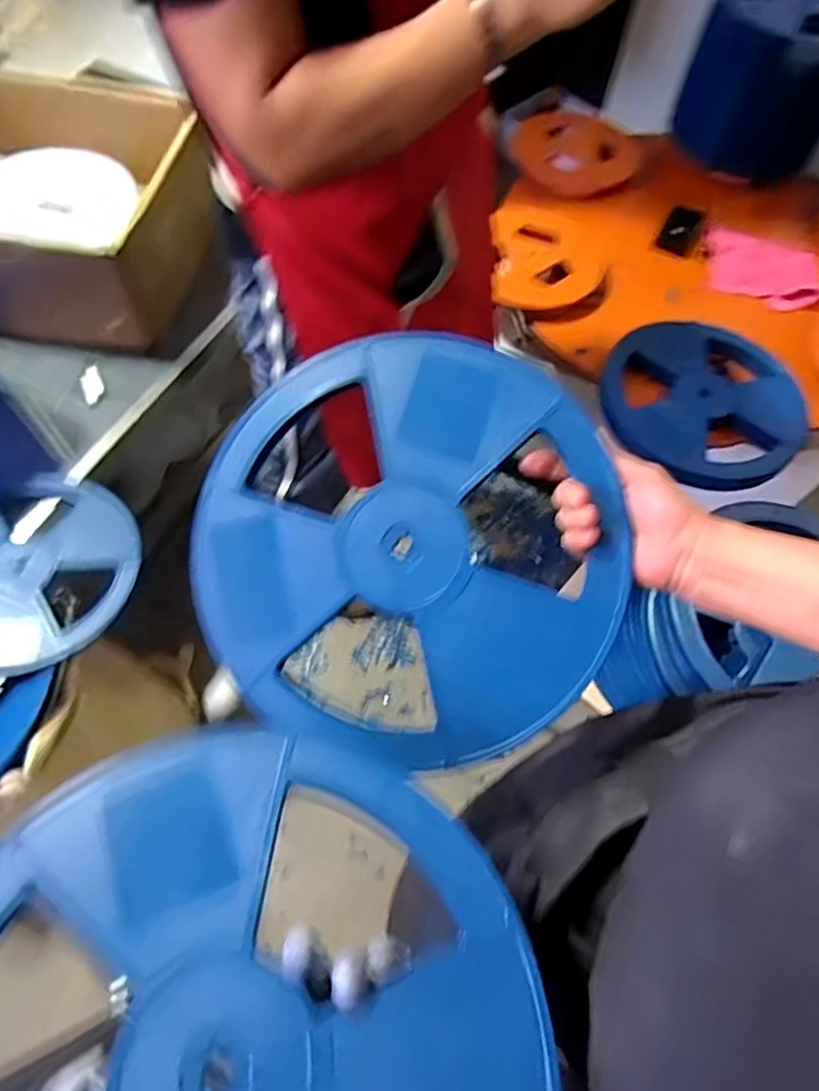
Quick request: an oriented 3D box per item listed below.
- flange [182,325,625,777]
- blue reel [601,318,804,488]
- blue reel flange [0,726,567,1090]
[{"bbox_3d":[-0.002,0.000,0.471,0.311,0.029,0.307,-1,84,6],"label":"flange"},{"bbox_3d":[0.471,-0.239,1.013,0.318,0.049,0.311,29,66,12],"label":"blue reel"},{"bbox_3d":[-0.093,0.252,0.301,0.316,0.029,0.313,4,55,-5],"label":"blue reel flange"}]

